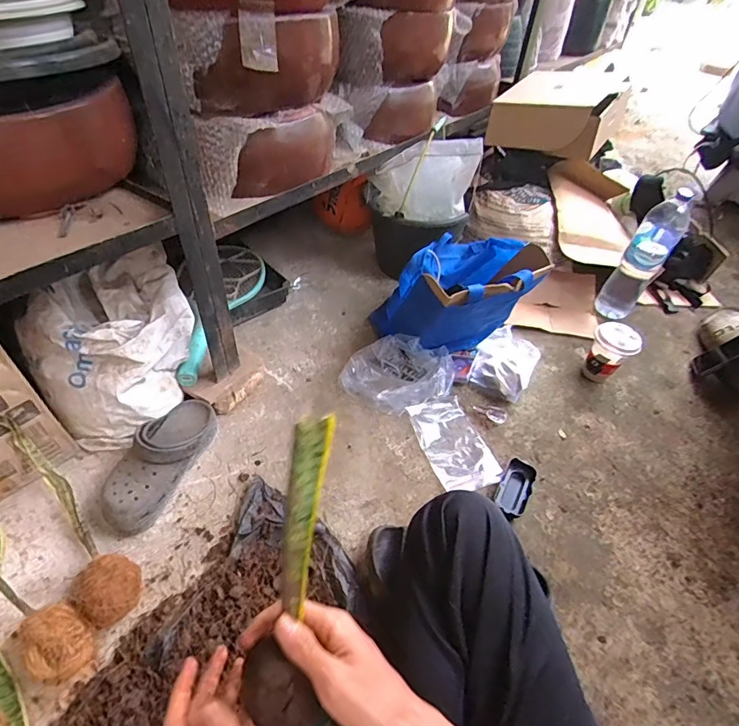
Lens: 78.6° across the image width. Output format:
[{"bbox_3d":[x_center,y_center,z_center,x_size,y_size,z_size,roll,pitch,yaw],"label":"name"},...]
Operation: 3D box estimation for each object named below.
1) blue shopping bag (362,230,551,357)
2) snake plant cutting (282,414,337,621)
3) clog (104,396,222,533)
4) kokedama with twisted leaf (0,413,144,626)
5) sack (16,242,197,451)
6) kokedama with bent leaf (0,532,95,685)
[{"bbox_3d":[0.188,-0.148,0.951,0.266,0.206,0.228,-16,49,-21],"label":"blue shopping bag"},{"bbox_3d":[-0.047,0.106,0.319,0.026,0.143,0.006,9,9,5],"label":"snake plant cutting"},{"bbox_3d":[-0.341,0.155,0.739,0.097,0.080,0.242,11,46,7],"label":"clog"},{"bbox_3d":[-0.428,0.222,0.629,0.311,0.149,0.074,35,53,26],"label":"kokedama with twisted leaf"},{"bbox_3d":[-0.439,-0.018,0.800,0.259,0.227,0.241,-26,53,-28],"label":"sack"},{"bbox_3d":[-0.496,0.298,0.597,0.335,0.078,0.106,23,49,17],"label":"kokedama with bent leaf"}]

